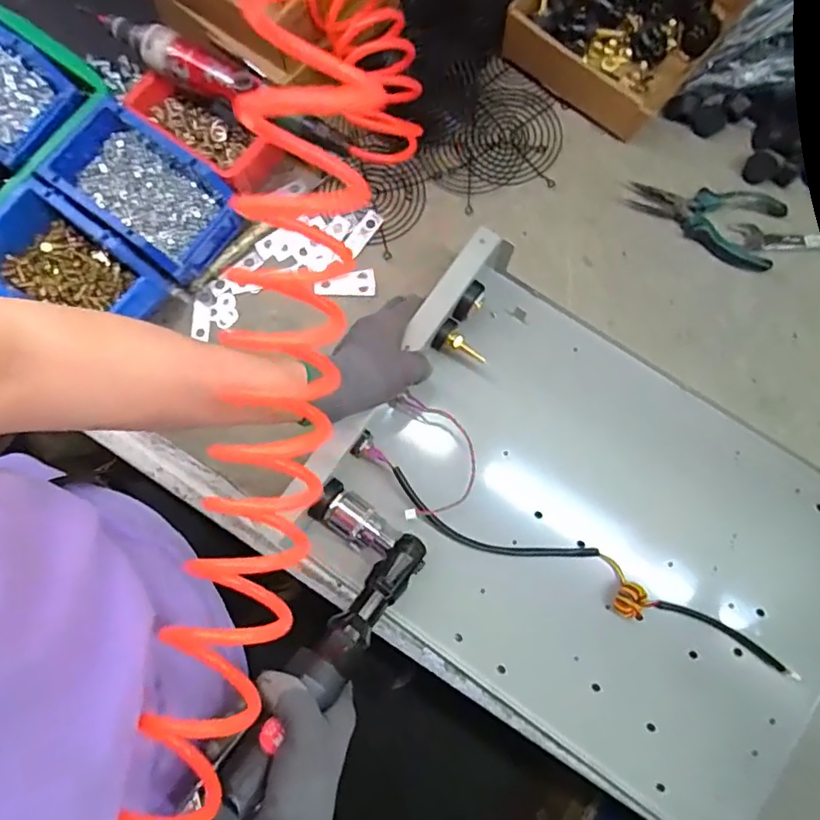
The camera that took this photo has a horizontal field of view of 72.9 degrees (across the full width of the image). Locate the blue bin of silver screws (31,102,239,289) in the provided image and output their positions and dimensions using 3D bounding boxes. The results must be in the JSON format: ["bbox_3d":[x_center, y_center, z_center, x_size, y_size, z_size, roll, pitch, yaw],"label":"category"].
[{"bbox_3d":[-0.259,-0.212,0.549,0.166,0.068,0.103,36,82,8],"label":"blue bin of silver screws"}]

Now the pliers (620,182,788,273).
[{"bbox_3d":[0.294,-0.195,0.556,0.149,0.014,0.073,20,80,5],"label":"pliers"}]

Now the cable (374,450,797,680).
[{"bbox_3d":[0.141,0.137,0.481,0.398,0.033,0.045,24,80,6],"label":"cable"}]

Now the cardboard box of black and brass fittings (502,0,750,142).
[{"bbox_3d":[0.239,-0.426,0.588,0.178,0.057,0.249,38,82,8],"label":"cardboard box of black and brass fittings"}]

